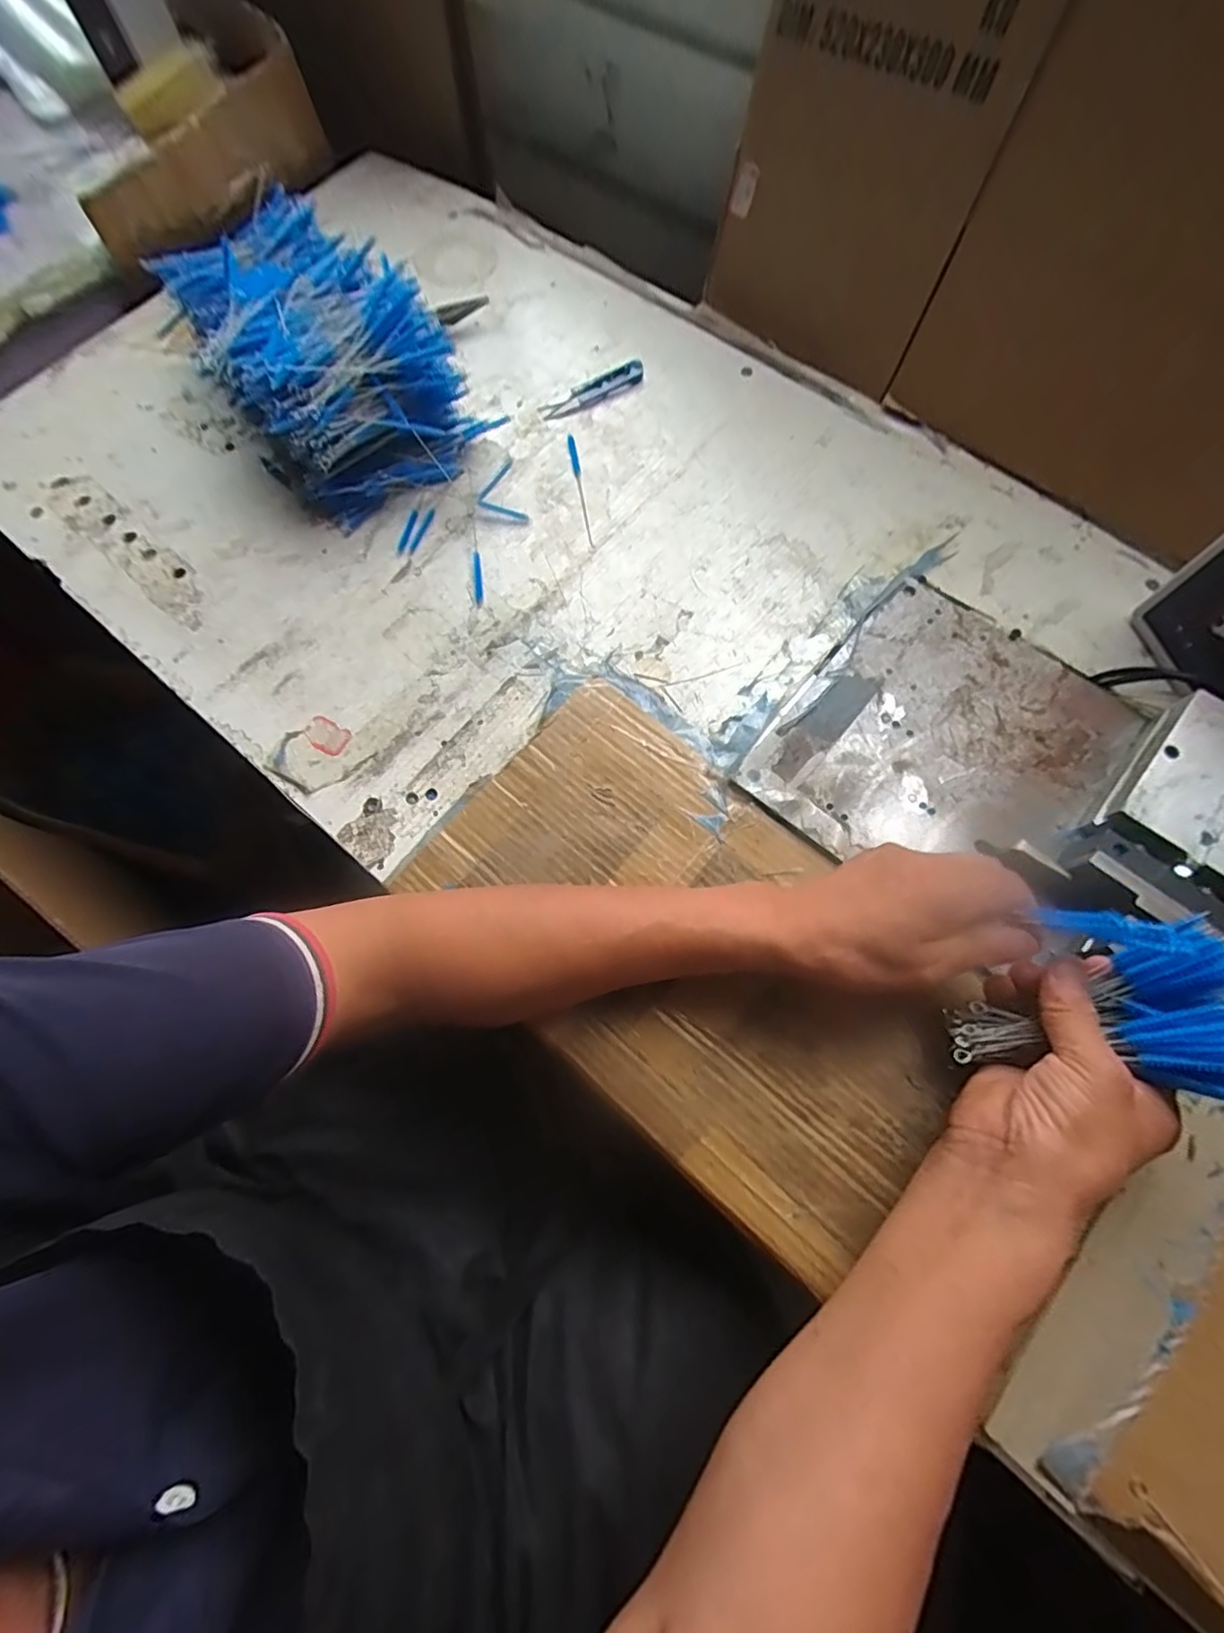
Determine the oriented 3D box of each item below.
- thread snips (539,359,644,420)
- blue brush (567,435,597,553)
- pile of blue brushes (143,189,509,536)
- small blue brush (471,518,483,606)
[{"bbox_3d":[-0.017,-0.393,0.559,0.105,0.005,0.026,-27,72,-7],"label":"thread snips"},{"bbox_3d":[-0.026,-0.282,0.527,0.007,0.004,0.127,-11,71,-2],"label":"blue brush"},{"bbox_3d":[-0.261,-0.399,0.521,0.168,0.099,0.299,-41,74,-11],"label":"pile of blue brushes"},{"bbox_3d":[-0.112,-0.209,0.499,0.008,0.004,0.084,-8,71,0],"label":"small blue brush"}]

